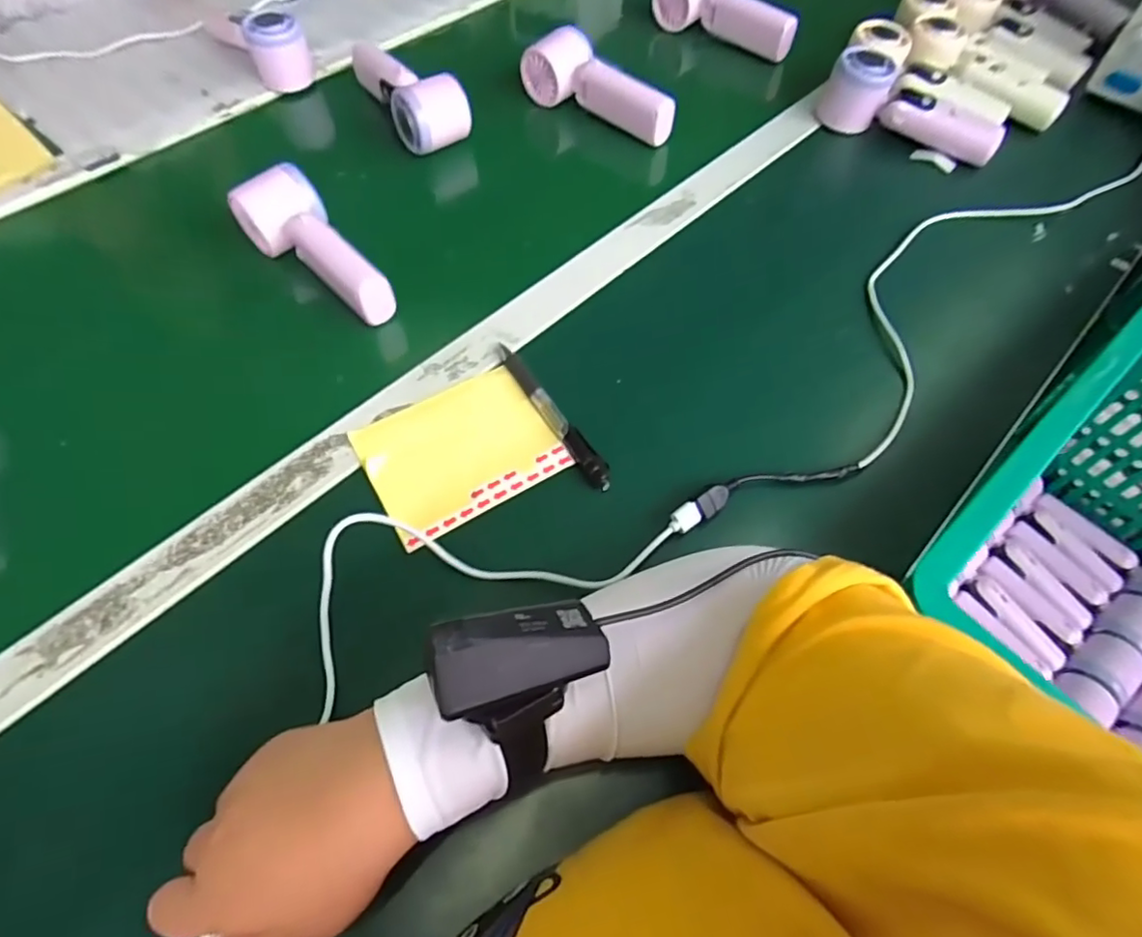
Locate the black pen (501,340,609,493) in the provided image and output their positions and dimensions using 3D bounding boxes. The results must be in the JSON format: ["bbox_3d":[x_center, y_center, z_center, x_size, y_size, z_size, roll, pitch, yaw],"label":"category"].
[{"bbox_3d":[-0.015,-0.039,0.416,0.014,0.010,0.137,-29,64,-18],"label":"black pen"}]

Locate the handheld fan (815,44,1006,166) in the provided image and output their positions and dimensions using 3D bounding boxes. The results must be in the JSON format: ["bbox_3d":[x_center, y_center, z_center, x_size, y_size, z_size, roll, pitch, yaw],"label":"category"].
[{"bbox_3d":[0.331,-0.347,0.586,0.173,0.067,0.050,32,64,16],"label":"handheld fan"}]

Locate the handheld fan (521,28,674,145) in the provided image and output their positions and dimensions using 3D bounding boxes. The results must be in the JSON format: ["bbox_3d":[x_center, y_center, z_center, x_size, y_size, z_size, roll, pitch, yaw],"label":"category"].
[{"bbox_3d":[0.027,-0.376,0.595,0.049,0.051,0.169,-40,68,-22],"label":"handheld fan"}]

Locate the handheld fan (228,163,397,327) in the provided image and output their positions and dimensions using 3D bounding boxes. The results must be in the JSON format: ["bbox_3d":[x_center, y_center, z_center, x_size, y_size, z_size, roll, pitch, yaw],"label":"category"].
[{"bbox_3d":[-0.199,-0.171,0.465,0.061,0.049,0.145,-35,66,-20],"label":"handheld fan"}]

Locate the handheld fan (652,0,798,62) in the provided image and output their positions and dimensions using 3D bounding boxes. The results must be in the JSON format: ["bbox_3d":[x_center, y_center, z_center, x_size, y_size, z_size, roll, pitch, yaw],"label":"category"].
[{"bbox_3d":[0.172,-0.514,0.676,0.057,0.052,0.166,-35,66,-20],"label":"handheld fan"}]

